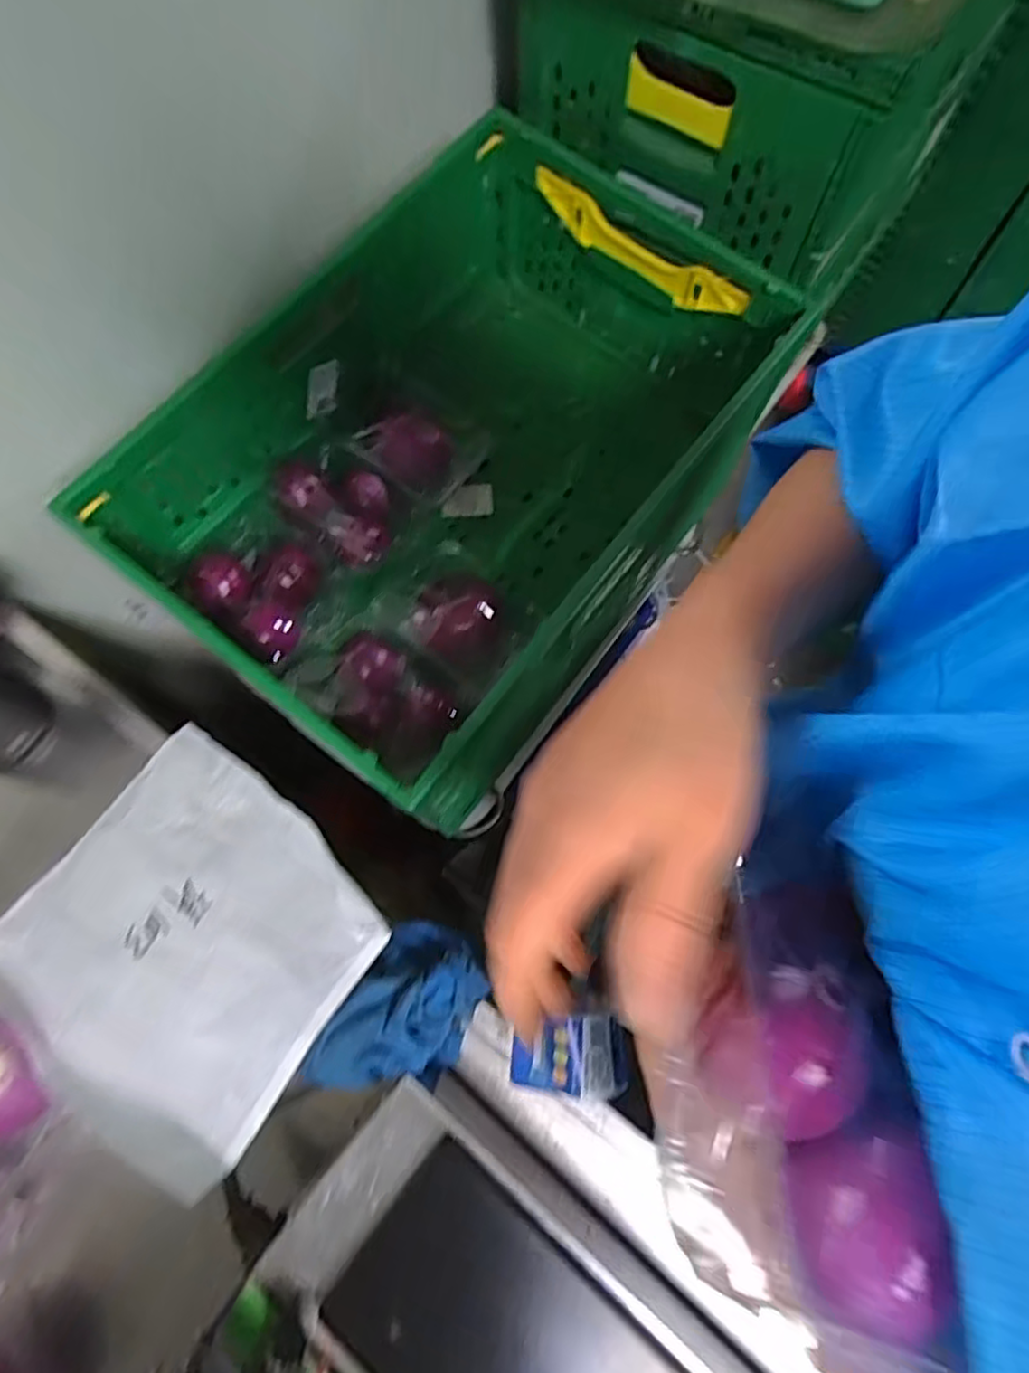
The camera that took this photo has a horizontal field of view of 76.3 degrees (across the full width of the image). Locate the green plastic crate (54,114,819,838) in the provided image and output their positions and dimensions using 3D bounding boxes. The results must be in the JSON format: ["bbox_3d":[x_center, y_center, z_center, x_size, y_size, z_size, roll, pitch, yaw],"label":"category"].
[{"bbox_3d":[-0.045,-0.237,0.688,0.428,0.231,0.586,31,77,8],"label":"green plastic crate"}]

